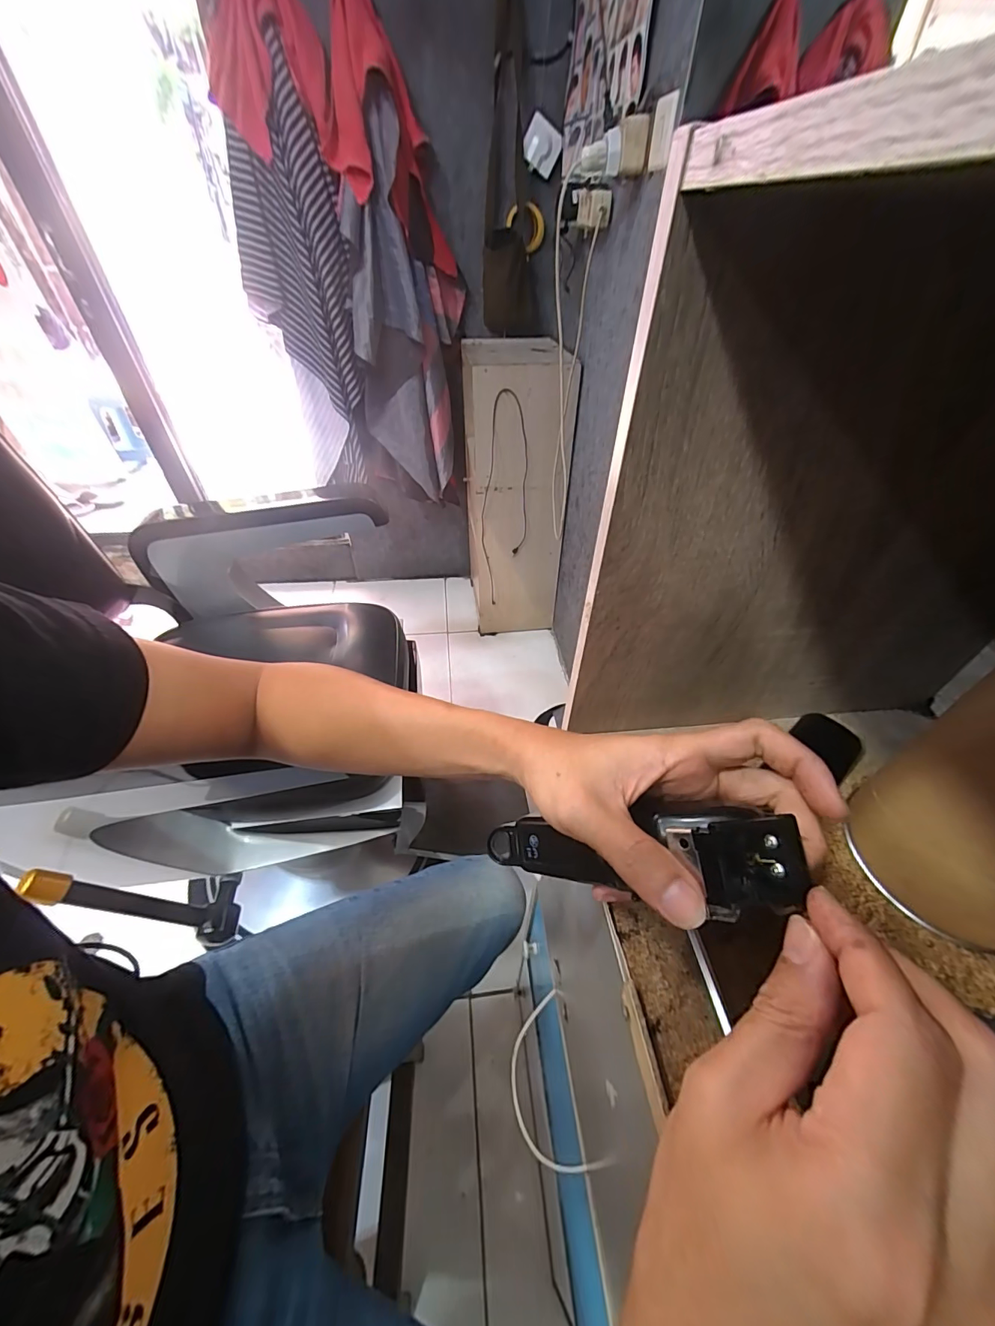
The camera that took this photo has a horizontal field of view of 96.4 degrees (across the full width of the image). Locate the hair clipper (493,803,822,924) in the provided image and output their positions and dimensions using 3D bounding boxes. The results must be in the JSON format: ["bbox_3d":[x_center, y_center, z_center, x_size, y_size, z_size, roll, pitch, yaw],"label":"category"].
[{"bbox_3d":[0.061,0.104,0.238,0.170,0.049,0.037,-24,23,45],"label":"hair clipper"}]

